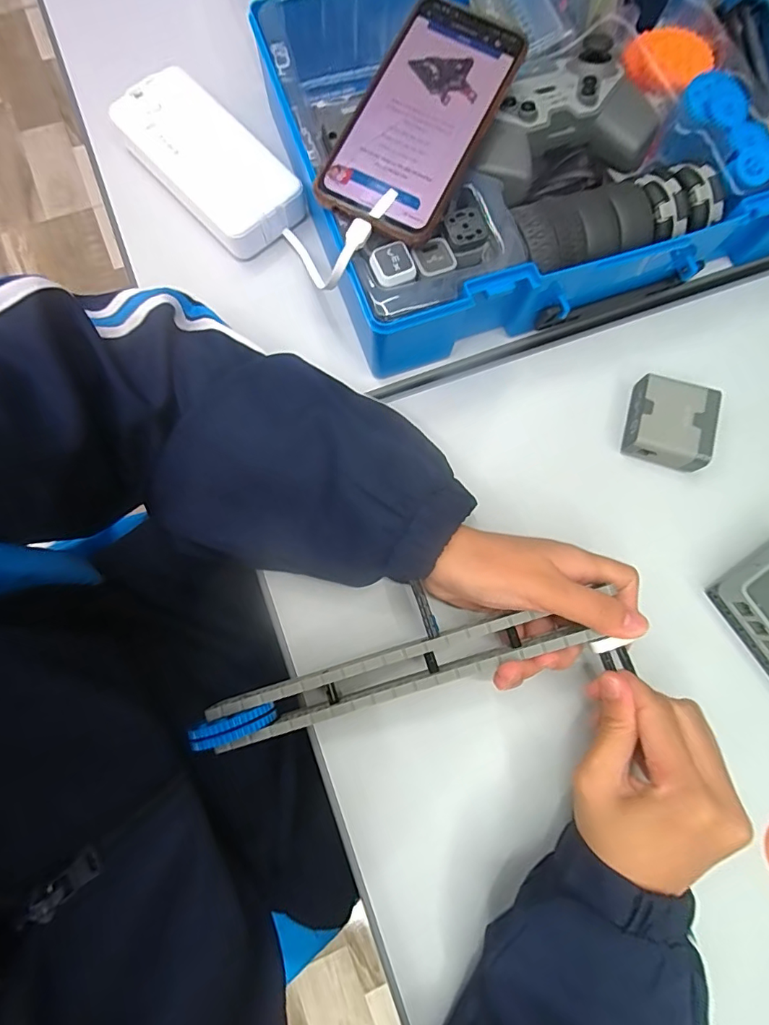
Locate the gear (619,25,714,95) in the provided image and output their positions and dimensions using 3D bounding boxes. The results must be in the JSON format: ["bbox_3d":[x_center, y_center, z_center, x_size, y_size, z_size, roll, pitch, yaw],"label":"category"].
[{"bbox_3d":[0.198,-0.318,0.334,0.056,0.012,0.056,1,79,-3],"label":"gear"}]

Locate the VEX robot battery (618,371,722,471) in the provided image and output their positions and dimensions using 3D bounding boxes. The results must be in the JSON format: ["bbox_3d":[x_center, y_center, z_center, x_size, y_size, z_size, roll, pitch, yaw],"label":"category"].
[{"bbox_3d":[0.196,-0.062,0.333,0.054,0.027,0.054,20,79,3],"label":"VEX robot battery"}]

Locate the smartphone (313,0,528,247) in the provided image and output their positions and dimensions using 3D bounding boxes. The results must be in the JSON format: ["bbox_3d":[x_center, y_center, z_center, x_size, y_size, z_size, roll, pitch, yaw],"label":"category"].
[{"bbox_3d":[0.025,-0.241,0.291,0.074,0.010,0.160,26,83,3],"label":"smartphone"}]

